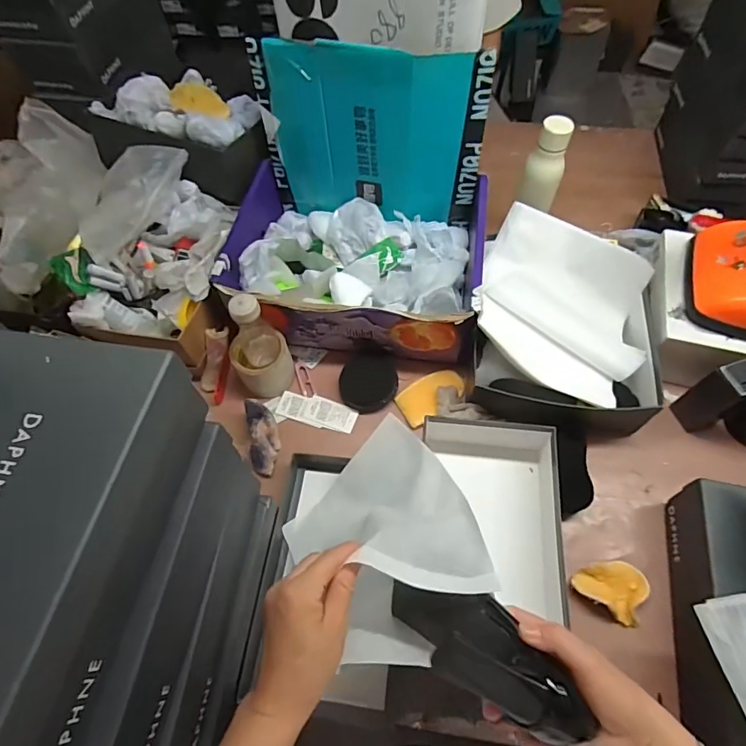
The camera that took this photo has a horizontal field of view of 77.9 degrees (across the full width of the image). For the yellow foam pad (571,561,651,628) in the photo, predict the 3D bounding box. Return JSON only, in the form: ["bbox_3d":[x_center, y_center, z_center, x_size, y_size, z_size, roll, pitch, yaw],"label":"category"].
[{"bbox_3d":[0.308,0.273,0.593,0.079,0.022,0.063,34,67,20],"label":"yellow foam pad"}]

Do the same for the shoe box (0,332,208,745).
[{"bbox_3d":[-0.257,0.120,0.334,0.162,0.094,0.296,7,61,6],"label":"shoe box"}]

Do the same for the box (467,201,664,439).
[{"bbox_3d":[0.288,-0.085,0.730,0.273,0.146,0.340,6,61,6],"label":"box"}]

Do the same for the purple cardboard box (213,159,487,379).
[{"bbox_3d":[-0.029,-0.185,0.794,0.403,0.143,0.302,7,61,6],"label":"purple cardboard box"}]

